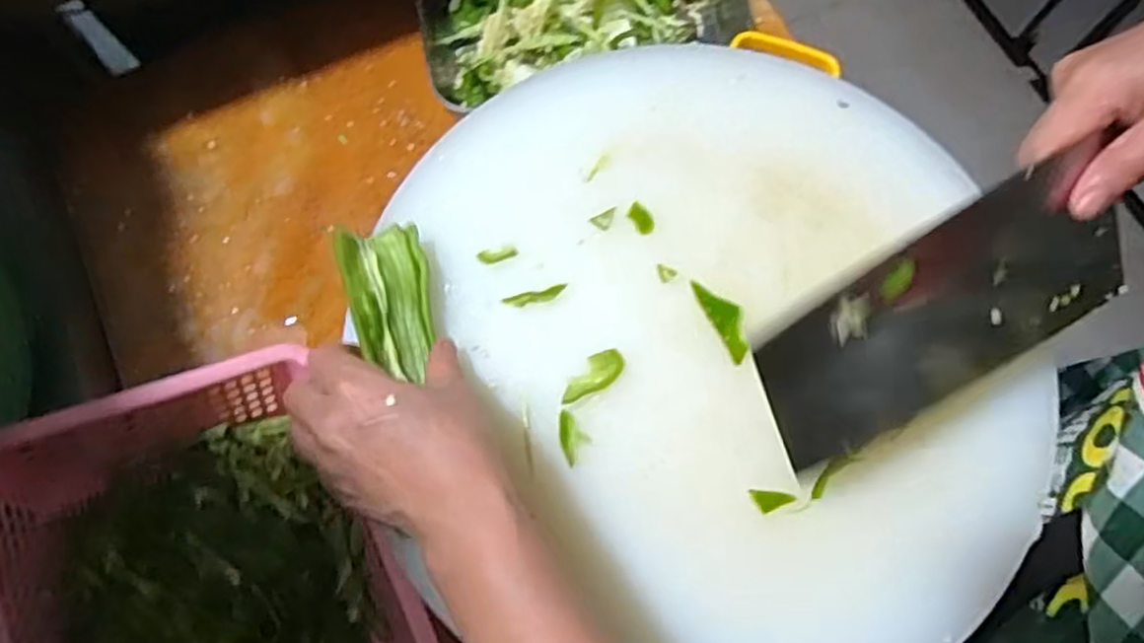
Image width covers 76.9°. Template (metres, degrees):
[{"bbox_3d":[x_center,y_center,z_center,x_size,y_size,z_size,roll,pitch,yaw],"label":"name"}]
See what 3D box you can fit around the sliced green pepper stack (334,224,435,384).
[{"bbox_3d":[-0.100,-0.013,0.399,0.040,0.035,0.085,-14,72,-3],"label":"sliced green pepper stack"}]

